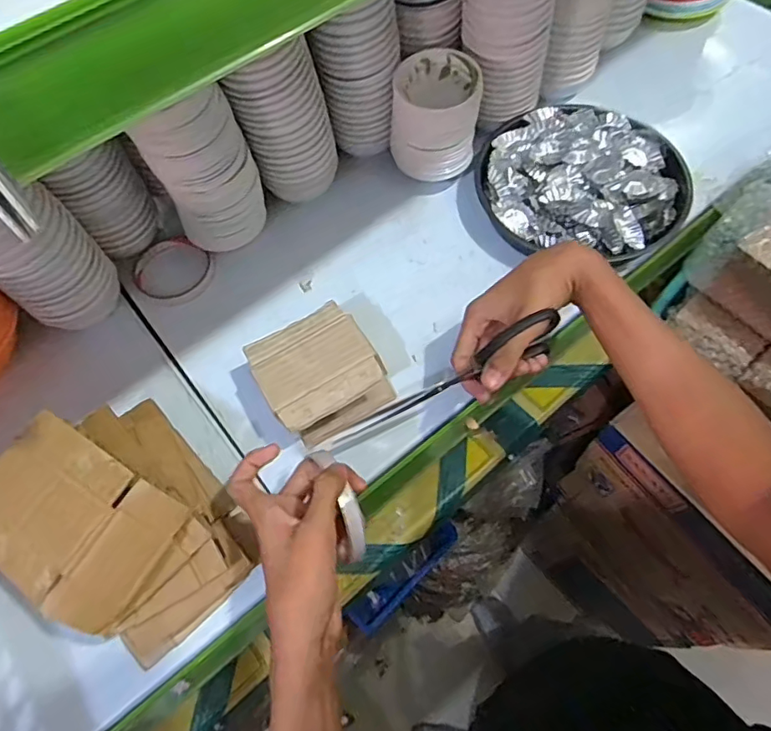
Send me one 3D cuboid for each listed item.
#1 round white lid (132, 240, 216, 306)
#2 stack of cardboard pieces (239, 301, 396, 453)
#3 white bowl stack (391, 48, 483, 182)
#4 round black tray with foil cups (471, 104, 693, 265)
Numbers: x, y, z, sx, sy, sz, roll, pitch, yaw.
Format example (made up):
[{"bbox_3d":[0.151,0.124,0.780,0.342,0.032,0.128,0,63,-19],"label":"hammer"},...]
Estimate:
[{"bbox_3d":[-0.226,-0.101,0.579,0.075,0.018,0.071,30,68,17],"label":"round white lid"},{"bbox_3d":[-0.059,0.006,0.491,0.100,0.058,0.092,-28,65,-11],"label":"stack of cardboard pieces"},{"bbox_3d":[0.053,-0.262,0.587,0.087,0.102,0.086,3,63,5],"label":"white bowl stack"},{"bbox_3d":[0.206,-0.200,0.580,0.212,0.043,0.190,10,64,8],"label":"round black tray with foil cups"}]

